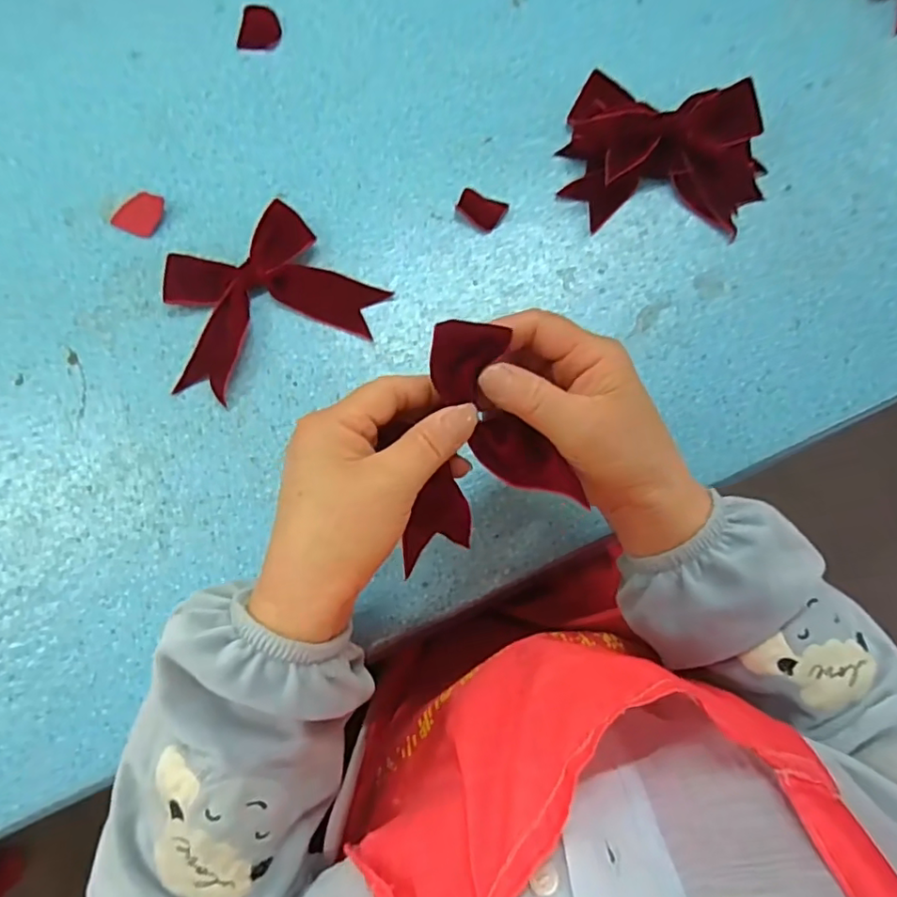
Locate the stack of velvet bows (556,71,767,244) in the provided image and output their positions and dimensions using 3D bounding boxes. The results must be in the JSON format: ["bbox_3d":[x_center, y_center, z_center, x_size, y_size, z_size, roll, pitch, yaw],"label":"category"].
[{"bbox_3d":[0.156,-0.212,0.415,0.147,0.045,0.113,20,79,4],"label":"stack of velvet bows"}]

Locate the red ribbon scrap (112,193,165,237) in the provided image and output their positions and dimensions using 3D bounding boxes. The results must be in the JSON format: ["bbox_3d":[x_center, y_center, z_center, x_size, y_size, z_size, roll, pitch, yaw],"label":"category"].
[{"bbox_3d":[-0.228,-0.174,0.432,0.033,0.004,0.033,23,79,5],"label":"red ribbon scrap"}]

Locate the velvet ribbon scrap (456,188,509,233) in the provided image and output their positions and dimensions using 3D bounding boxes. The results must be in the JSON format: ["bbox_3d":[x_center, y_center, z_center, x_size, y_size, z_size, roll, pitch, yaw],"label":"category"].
[{"bbox_3d":[0.023,-0.175,0.428,0.035,0.004,0.026,24,79,5],"label":"velvet ribbon scrap"}]

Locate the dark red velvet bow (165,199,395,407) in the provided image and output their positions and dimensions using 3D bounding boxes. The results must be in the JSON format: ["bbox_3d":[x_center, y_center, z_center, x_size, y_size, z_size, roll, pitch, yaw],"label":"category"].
[{"bbox_3d":[-0.129,-0.107,0.407,0.143,0.021,0.105,-25,79,-5],"label":"dark red velvet bow"}]

